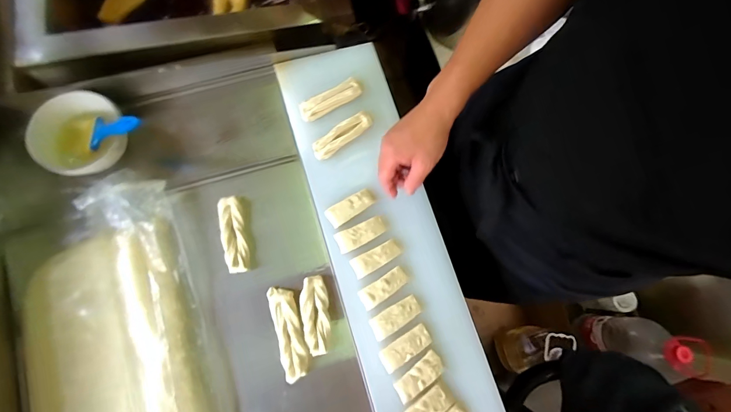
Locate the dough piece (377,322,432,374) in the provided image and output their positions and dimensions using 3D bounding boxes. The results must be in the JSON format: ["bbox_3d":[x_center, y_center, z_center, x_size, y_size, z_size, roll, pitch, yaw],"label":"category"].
[{"bbox_3d":[0.059,0.210,0.527,0.081,0.015,0.032,-32,80,-8],"label":"dough piece"}]

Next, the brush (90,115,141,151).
[{"bbox_3d":[-0.375,-0.119,0.534,0.117,0.012,0.052,-7,75,26],"label":"brush"}]

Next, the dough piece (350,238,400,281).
[{"bbox_3d":[0.016,0.080,0.558,0.080,0.011,0.031,-29,79,-8],"label":"dough piece"}]

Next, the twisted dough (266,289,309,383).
[{"bbox_3d":[-0.116,0.187,0.534,0.040,0.022,0.134,-15,78,-5],"label":"twisted dough"}]

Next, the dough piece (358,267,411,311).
[{"bbox_3d":[0.028,0.125,0.549,0.079,0.012,0.031,-33,80,-9],"label":"dough piece"}]

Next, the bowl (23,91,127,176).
[{"bbox_3d":[-0.439,-0.107,0.551,0.119,0.050,0.119,0,77,-2],"label":"bowl"}]

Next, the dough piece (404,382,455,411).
[{"bbox_3d":[0.086,0.290,0.508,0.082,0.011,0.035,-34,80,-9],"label":"dough piece"}]

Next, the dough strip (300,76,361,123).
[{"bbox_3d":[-0.062,-0.184,0.617,0.111,0.015,0.034,-29,79,-8],"label":"dough strip"}]

